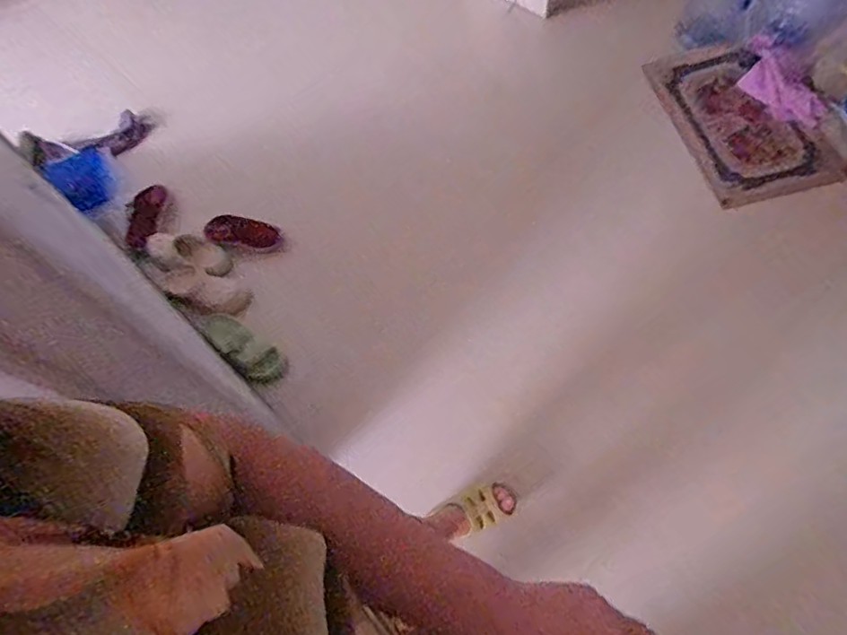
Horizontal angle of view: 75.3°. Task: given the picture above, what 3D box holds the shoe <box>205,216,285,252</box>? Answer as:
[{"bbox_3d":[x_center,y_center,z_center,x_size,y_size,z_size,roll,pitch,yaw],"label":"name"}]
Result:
[{"bbox_3d":[-0.516,-0.246,1.590,0.215,0.048,0.078,8,65,-10],"label":"shoe"}]

